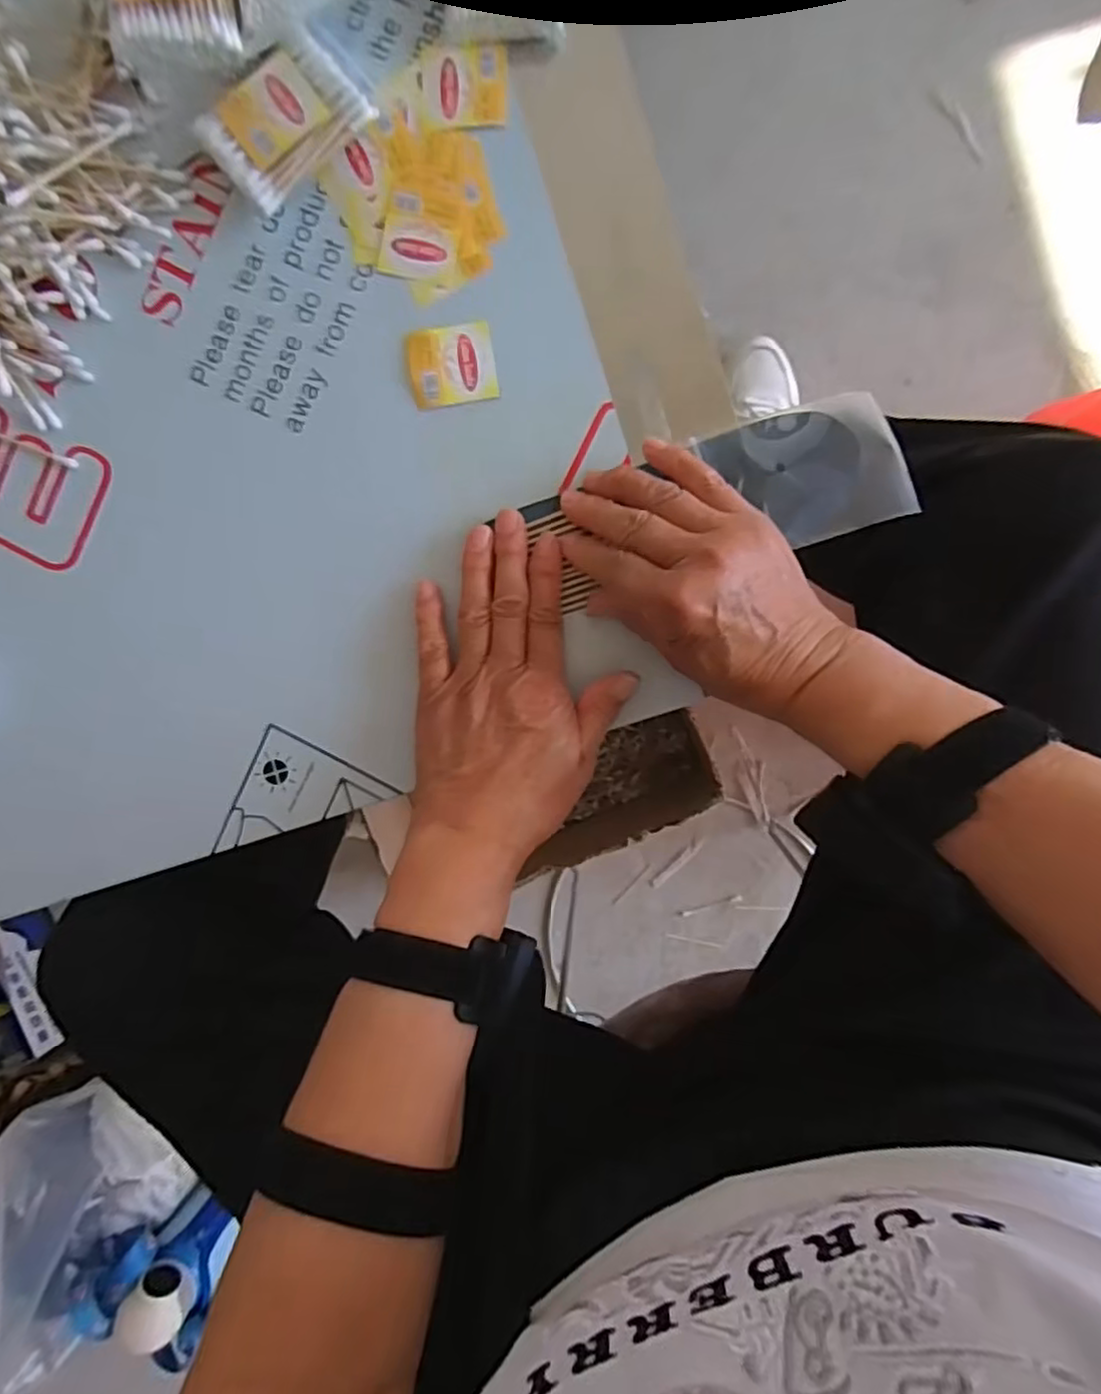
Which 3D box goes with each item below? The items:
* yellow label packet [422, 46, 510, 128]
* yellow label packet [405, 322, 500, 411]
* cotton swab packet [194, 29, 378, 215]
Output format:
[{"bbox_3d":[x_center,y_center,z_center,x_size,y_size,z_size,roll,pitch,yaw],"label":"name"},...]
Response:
[{"bbox_3d":[-0.043,-0.307,0.344,0.043,0.004,0.036,-1,94,5],"label":"yellow label packet"},{"bbox_3d":[-0.051,-0.171,0.352,0.044,0.004,0.039,-8,93,6],"label":"yellow label packet"},{"bbox_3d":[-0.130,-0.286,0.342,0.076,0.022,0.049,-38,90,6],"label":"cotton swab packet"}]

